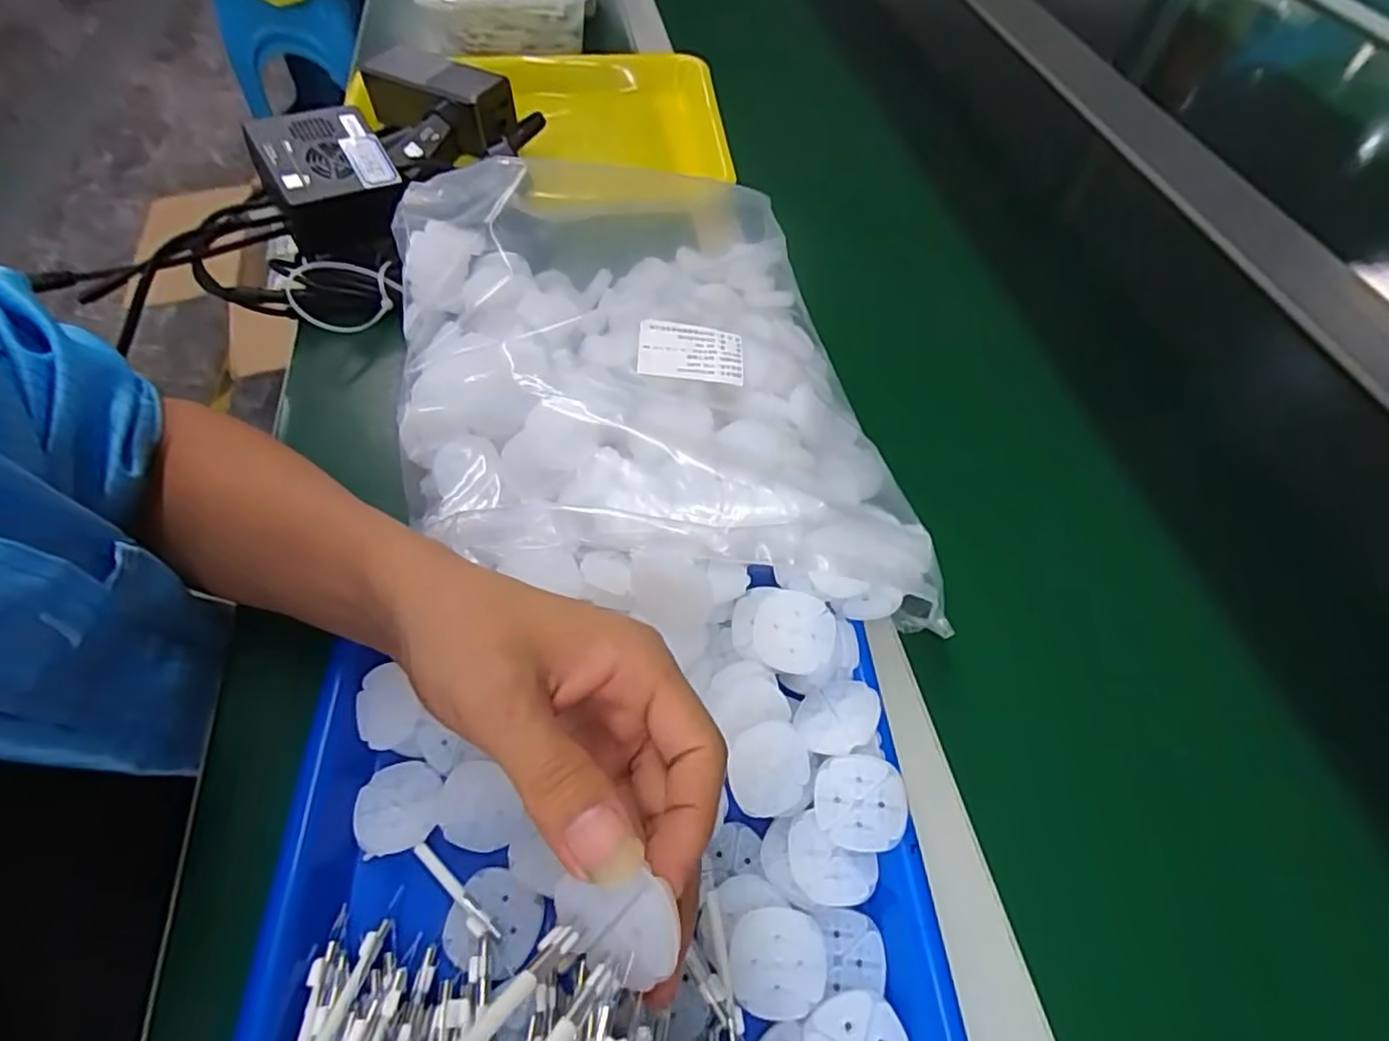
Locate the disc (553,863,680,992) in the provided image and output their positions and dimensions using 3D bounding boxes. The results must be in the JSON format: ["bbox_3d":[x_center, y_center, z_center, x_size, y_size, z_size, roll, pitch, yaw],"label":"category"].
[{"bbox_3d":[-0.022,0.109,0.173,0.031,0.004,0.028,-6,89,17],"label":"disc"}]

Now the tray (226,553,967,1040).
[{"bbox_3d":[-0.033,0.162,0.235,0.262,0.054,0.302,-3,57,-2],"label":"tray"}]

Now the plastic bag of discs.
[{"bbox_3d":[-0.037,-0.094,0.379,0.256,0.077,0.350,-10,57,-8],"label":"plastic bag of discs"}]

